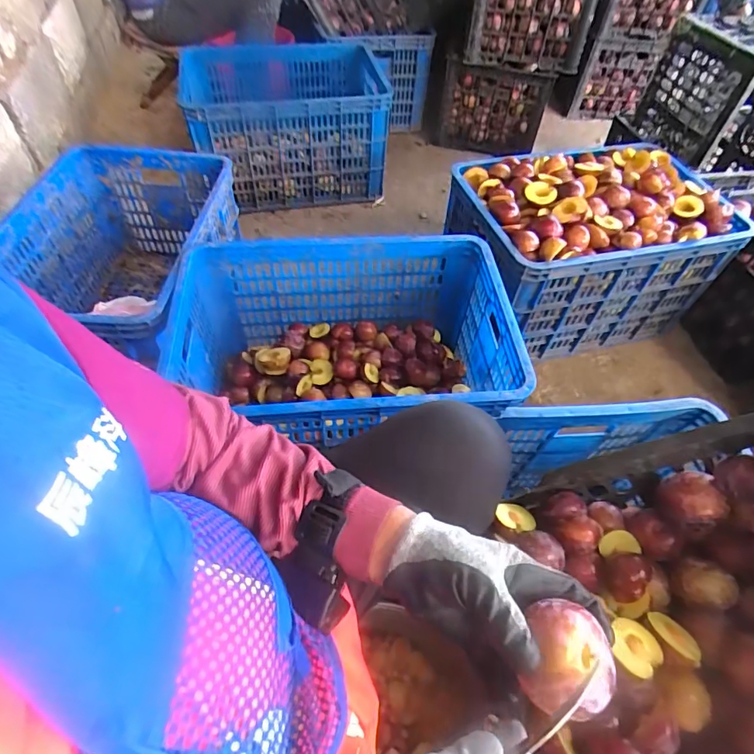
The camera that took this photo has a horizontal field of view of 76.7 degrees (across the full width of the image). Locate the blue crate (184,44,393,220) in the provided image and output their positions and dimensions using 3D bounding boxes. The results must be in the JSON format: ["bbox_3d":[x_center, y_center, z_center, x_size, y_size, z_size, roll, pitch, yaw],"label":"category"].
[{"bbox_3d":[-0.249,-0.713,1.374,0.562,0.324,0.422,-22,56,-16],"label":"blue crate"}]

